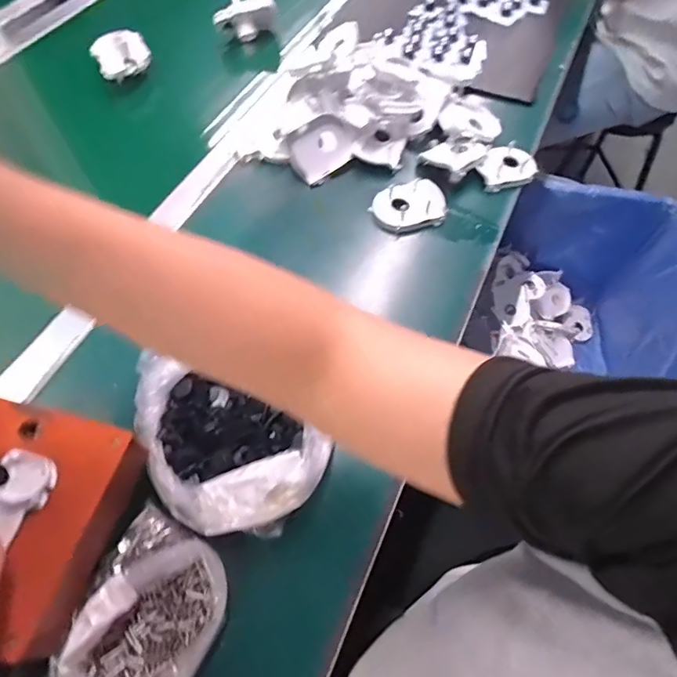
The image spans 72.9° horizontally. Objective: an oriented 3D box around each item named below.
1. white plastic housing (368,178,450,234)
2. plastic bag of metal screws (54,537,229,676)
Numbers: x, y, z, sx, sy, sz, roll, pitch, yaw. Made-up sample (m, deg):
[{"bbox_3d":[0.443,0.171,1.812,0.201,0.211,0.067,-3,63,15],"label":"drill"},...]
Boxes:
[{"bbox_3d":[0.086,-0.161,0.561,0.086,0.027,0.063,-15,62,-10],"label":"white plastic housing"},{"bbox_3d":[-0.136,0.210,0.335,0.089,0.037,0.121,31,64,15],"label":"plastic bag of metal screws"}]

